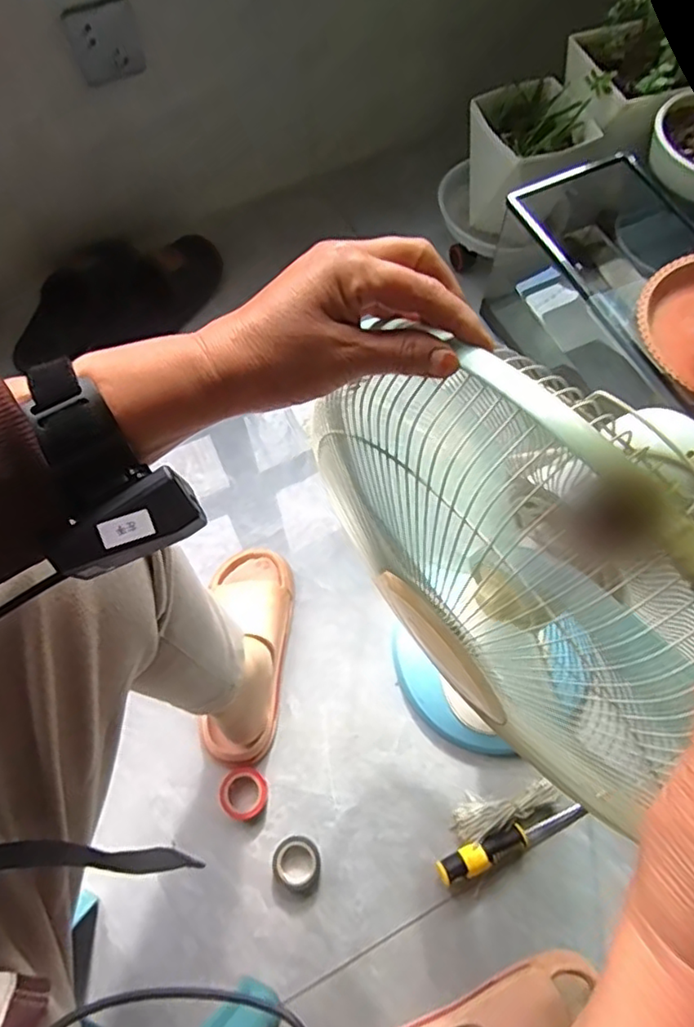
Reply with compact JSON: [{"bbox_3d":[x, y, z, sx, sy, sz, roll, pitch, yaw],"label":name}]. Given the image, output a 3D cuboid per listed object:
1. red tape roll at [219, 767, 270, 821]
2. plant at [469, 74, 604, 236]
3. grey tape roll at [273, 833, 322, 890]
[{"bbox_3d":[-0.122,0.331,0.725,0.055,0.018,0.056,0,68,-1],"label":"red tape roll"},{"bbox_3d":[0.271,-0.545,0.941,0.146,0.151,0.145,-20,70,-8],"label":"plant"},{"bbox_3d":[-0.057,0.401,0.702,0.053,0.019,0.054,0,68,-1],"label":"grey tape roll"}]

